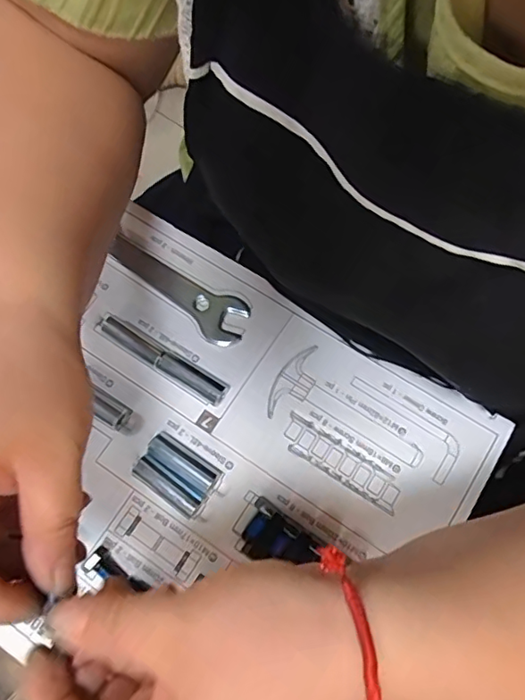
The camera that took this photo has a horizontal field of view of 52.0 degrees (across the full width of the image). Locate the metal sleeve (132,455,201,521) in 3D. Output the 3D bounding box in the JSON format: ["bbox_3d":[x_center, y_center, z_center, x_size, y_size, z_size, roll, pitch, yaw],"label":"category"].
[{"bbox_3d":[-0.060,0.086,0.340,0.047,0.013,0.015,34,77,12],"label":"metal sleeve"}]

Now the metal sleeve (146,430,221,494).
[{"bbox_3d":[-0.050,0.071,0.344,0.049,0.013,0.016,33,77,11],"label":"metal sleeve"}]

